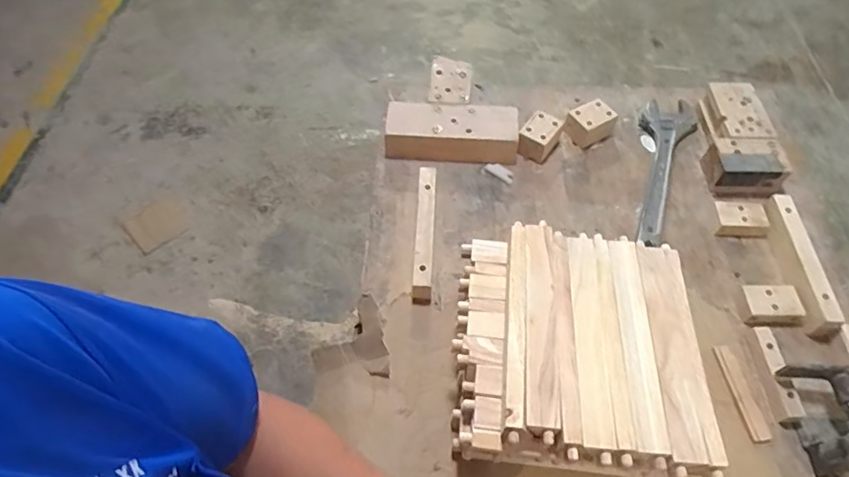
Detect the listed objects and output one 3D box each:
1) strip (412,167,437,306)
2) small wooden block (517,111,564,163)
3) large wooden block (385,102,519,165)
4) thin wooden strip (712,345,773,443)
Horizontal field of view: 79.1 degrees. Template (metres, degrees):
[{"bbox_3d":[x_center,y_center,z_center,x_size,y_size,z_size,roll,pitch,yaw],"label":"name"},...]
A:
[{"bbox_3d":[0.001,-0.009,0.803,0.027,0.050,0.220,2,57,1],"label":"strip"},{"bbox_3d":[0.205,-0.180,0.917,0.062,0.051,0.082,31,61,16],"label":"small wooden block"},{"bbox_3d":[0.047,-0.189,0.913,0.230,0.057,0.089,4,57,2],"label":"large wooden block"},{"bbox_3d":[0.426,0.206,0.692,0.026,0.004,0.127,-5,57,-4],"label":"thin wooden strip"}]

